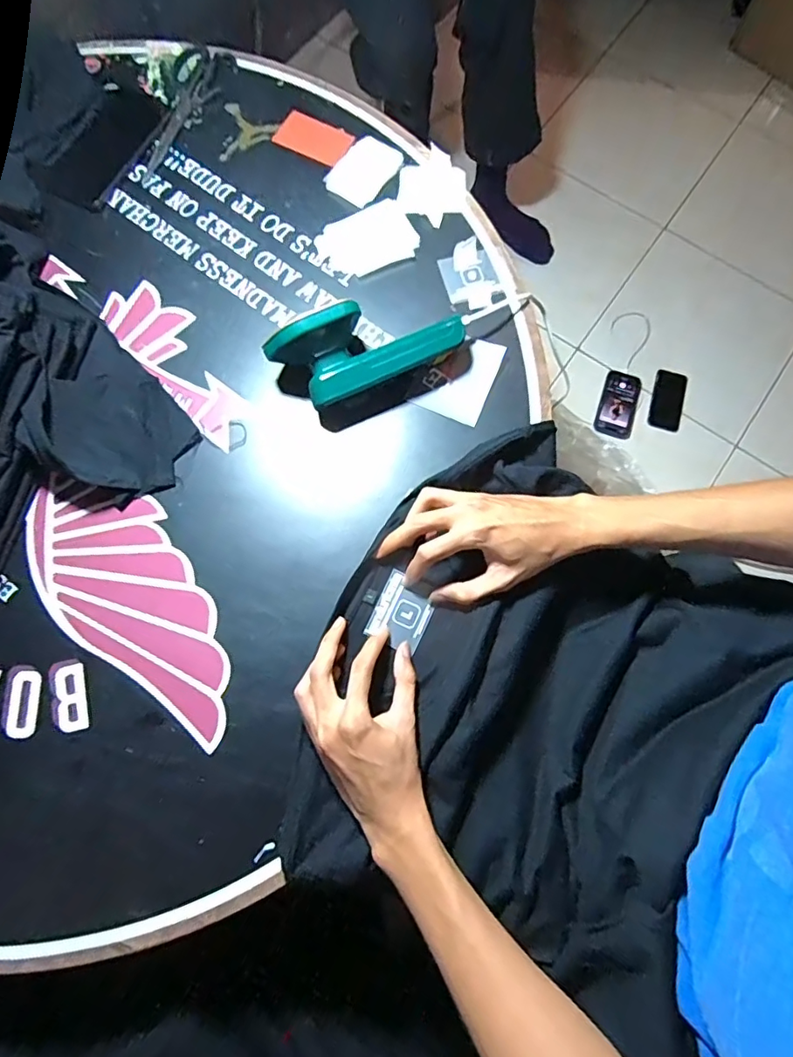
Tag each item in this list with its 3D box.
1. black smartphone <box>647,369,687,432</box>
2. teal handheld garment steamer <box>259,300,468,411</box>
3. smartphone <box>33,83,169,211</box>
[{"bbox_3d":[0.601,-0.284,1.150,0.073,0.007,0.138,16,78,4],"label":"black smartphone"},{"bbox_3d":[-0.027,-0.179,0.509,0.187,0.076,0.079,-23,78,-5],"label":"teal handheld garment steamer"},{"bbox_3d":[-0.341,-0.451,0.607,0.076,0.016,0.175,26,78,6],"label":"smartphone"}]

